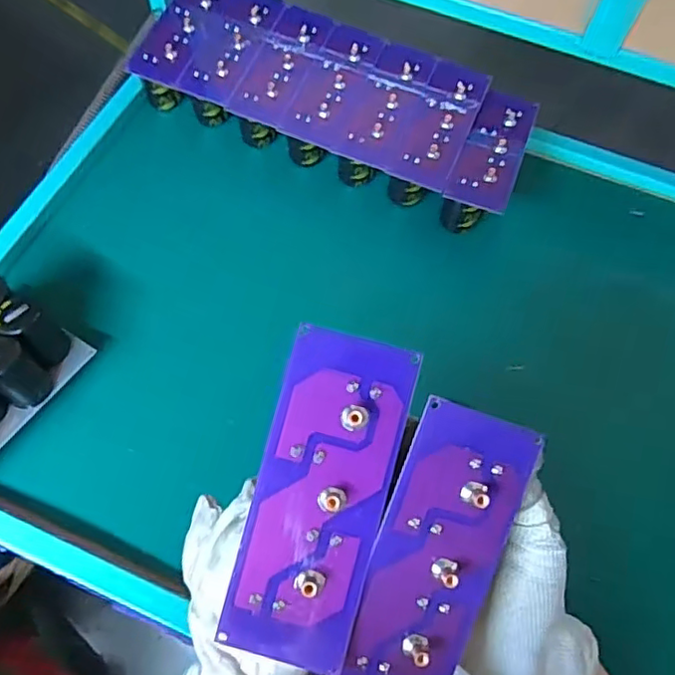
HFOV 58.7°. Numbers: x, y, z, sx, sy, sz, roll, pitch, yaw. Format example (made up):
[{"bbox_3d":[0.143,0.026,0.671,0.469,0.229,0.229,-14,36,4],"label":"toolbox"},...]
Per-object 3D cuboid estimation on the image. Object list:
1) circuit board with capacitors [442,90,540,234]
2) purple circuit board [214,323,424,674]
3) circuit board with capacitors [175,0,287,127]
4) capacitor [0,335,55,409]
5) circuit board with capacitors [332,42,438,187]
[{"bbox_3d":[0.143,-0.163,0.564,0.052,0.054,0.130,21,64,8],"label":"circuit board with capacitors"},{"bbox_3d":[-0.007,0.067,0.250,0.053,0.006,0.135,14,87,5],"label":"purple circuit board"},{"bbox_3d":[-0.102,-0.281,0.598,0.059,0.042,0.140,21,78,8],"label":"circuit board with capacitors"},{"bbox_3d":[-0.240,0.025,0.444,0.037,0.051,0.033,35,67,15],"label":"capacitor"},{"bbox_3d":[0.045,-0.214,0.571,0.057,0.049,0.138,23,79,9],"label":"circuit board with capacitors"}]

